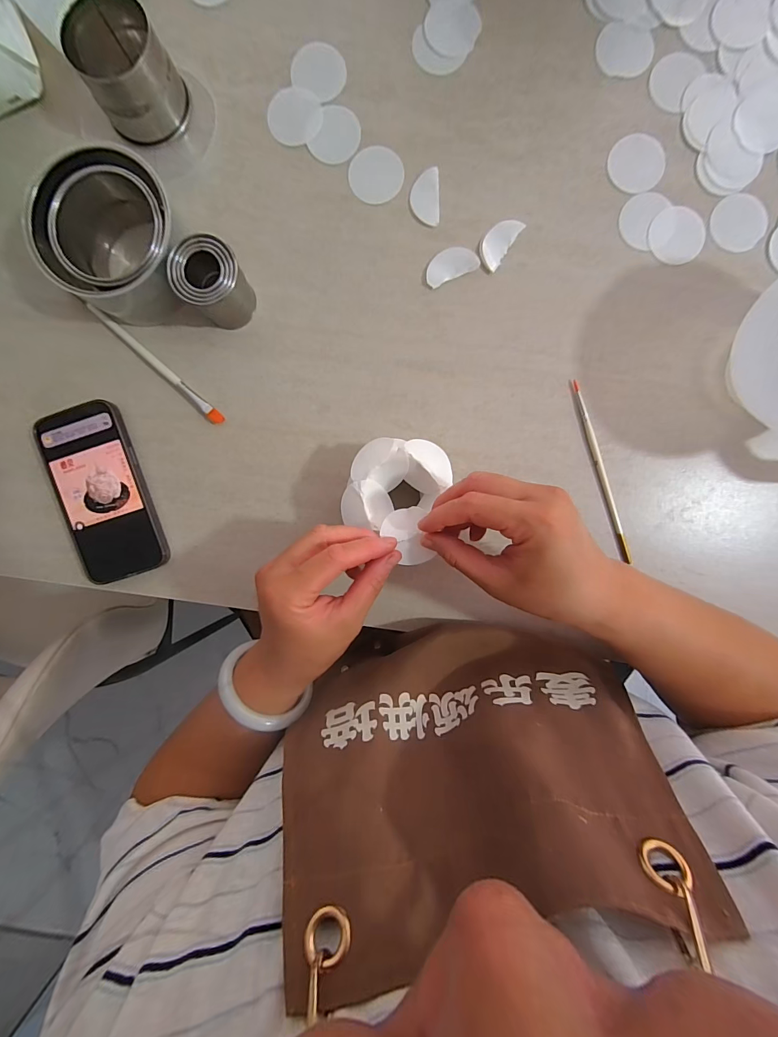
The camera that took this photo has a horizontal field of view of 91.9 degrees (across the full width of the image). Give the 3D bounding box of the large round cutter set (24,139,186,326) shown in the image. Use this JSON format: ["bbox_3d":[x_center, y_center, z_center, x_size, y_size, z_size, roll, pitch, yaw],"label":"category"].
[{"bbox_3d":[-0.223,-0.226,0.314,0.108,0.063,0.104,0,93,1],"label":"large round cutter set"}]

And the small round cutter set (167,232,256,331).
[{"bbox_3d":[-0.146,-0.198,0.319,0.046,0.054,0.052,37,93,-1],"label":"small round cutter set"}]

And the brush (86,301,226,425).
[{"bbox_3d":[-0.214,-0.142,0.346,0.156,0.006,0.011,42,93,-1],"label":"brush"}]

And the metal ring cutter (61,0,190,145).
[{"bbox_3d":[-0.218,-0.376,0.314,0.070,0.053,0.067,0,93,1],"label":"metal ring cutter"}]

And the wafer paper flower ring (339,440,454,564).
[{"bbox_3d":[0.004,-0.019,0.298,0.076,0.027,0.092,18,93,0],"label":"wafer paper flower ring"}]

